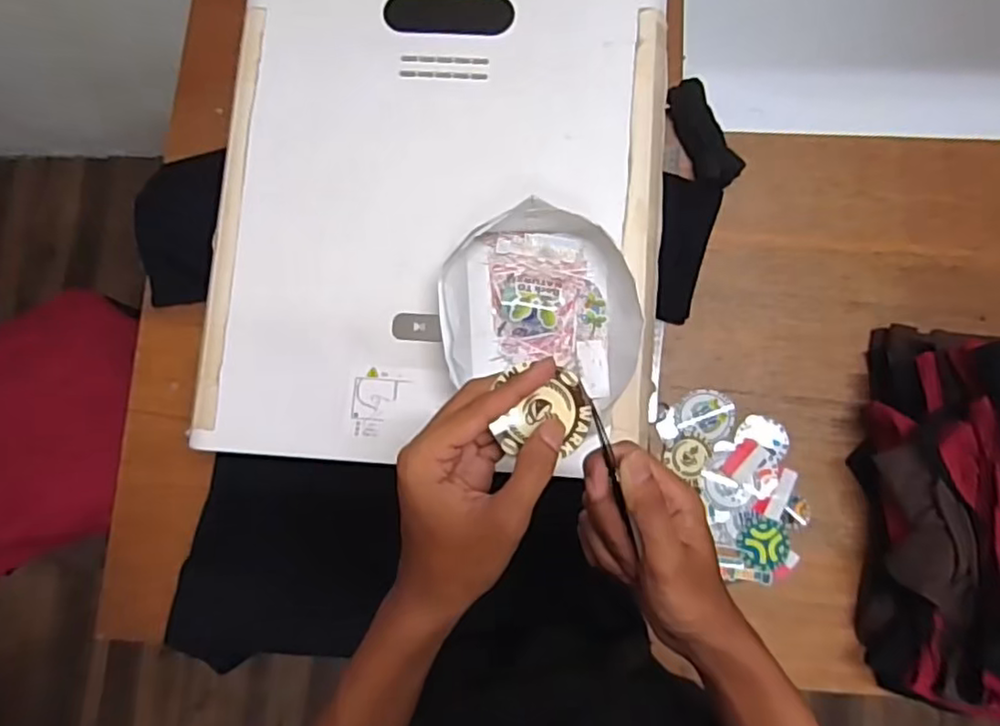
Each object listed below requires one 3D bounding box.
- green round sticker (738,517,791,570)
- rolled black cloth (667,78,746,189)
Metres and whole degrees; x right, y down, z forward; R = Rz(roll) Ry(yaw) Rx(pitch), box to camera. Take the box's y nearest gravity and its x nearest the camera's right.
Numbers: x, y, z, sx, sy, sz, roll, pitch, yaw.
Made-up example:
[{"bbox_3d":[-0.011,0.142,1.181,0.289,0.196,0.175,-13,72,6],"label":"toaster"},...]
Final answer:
[{"bbox_3d":[0.280,0.192,0.682,0.056,0.004,0.053,0,86,1],"label":"green round sticker"},{"bbox_3d":[0.230,-0.263,0.733,0.052,0.030,0.129,-22,80,-2],"label":"rolled black cloth"}]

